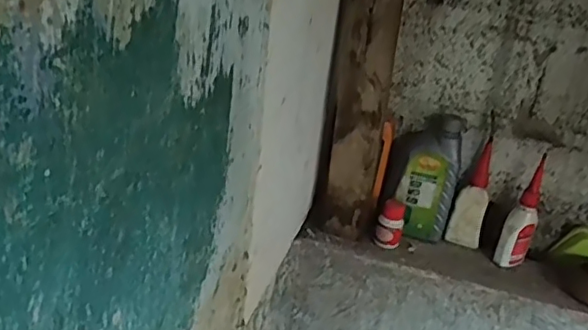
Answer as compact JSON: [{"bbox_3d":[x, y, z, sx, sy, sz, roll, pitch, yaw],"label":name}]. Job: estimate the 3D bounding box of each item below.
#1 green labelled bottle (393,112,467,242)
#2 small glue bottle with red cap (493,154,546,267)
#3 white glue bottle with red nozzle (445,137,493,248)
[{"bbox_3d":[0.216,0.018,0.962,0.085,0.185,0.065,13,25,13],"label":"green labelled bottle"},{"bbox_3d":[0.350,0.085,0.929,0.046,0.165,0.036,18,27,22],"label":"small glue bottle with red cap"},{"bbox_3d":[0.288,0.045,0.961,0.049,0.169,0.030,17,5,19],"label":"white glue bottle with red nozzle"}]

